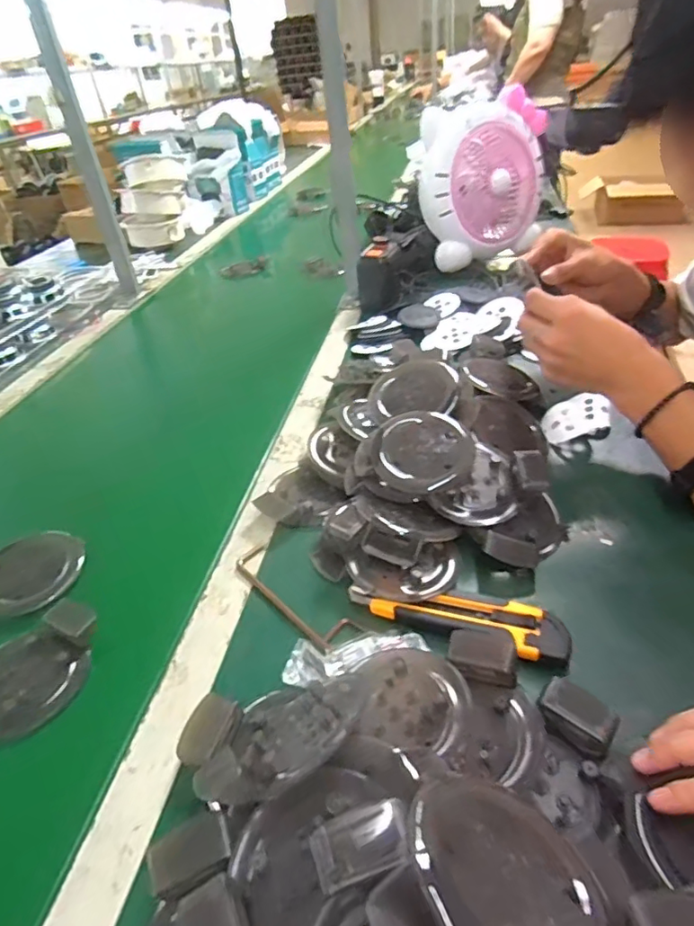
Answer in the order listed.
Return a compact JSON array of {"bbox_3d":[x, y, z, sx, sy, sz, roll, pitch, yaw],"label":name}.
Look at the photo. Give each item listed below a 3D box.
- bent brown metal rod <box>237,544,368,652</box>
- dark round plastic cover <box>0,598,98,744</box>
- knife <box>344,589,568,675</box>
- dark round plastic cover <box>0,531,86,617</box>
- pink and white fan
[{"bbox_3d":[-0.044,0.105,0.441,0.033,0.006,0.136,-31,44,-30],"label":"bent brown metal rod"},{"bbox_3d":[-0.235,0.152,0.409,0.074,0.026,0.103,15,42,24],"label":"dark round plastic cover"},{"bbox_3d":[0.080,0.110,0.401,0.157,0.016,0.042,13,41,23],"label":"knife"},{"bbox_3d":[-0.279,0.096,0.483,0.079,0.015,0.091,27,43,21],"label":"dark round plastic cover"},{"bbox_3d":[0.242,-0.503,0.971,0.241,0.237,0.110,-29,43,-28],"label":"pink and white fan"}]

